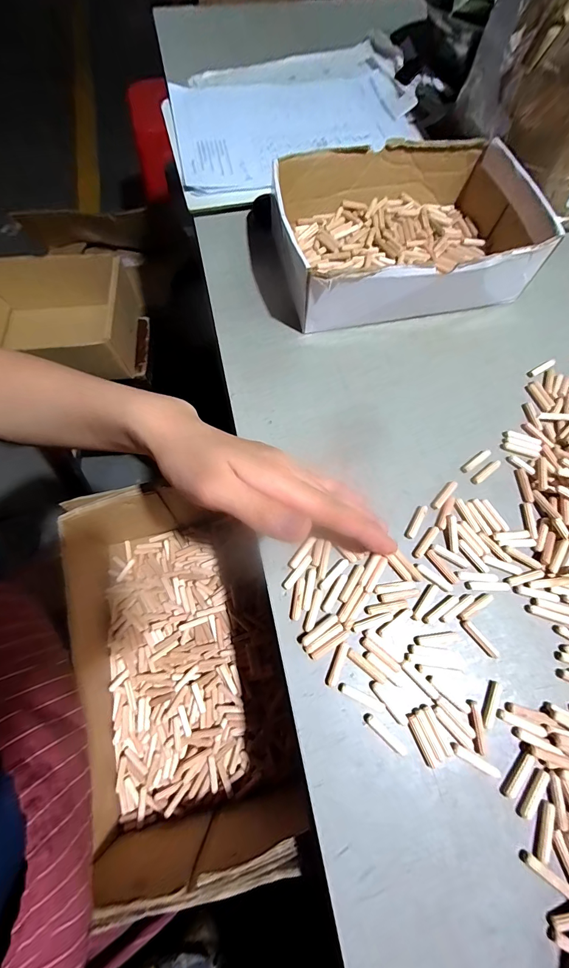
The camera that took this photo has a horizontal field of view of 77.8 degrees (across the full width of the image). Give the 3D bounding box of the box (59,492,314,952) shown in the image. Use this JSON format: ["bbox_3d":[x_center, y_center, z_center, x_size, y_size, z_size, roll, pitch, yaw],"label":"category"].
[{"bbox_3d":[-0.100,0.153,0.329,0.182,0.118,0.296,-12,69,-6],"label":"box"}]

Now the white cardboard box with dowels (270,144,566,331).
[{"bbox_3d":[0.114,-0.252,0.355,0.244,0.069,0.177,-12,69,-6],"label":"white cardboard box with dowels"}]

